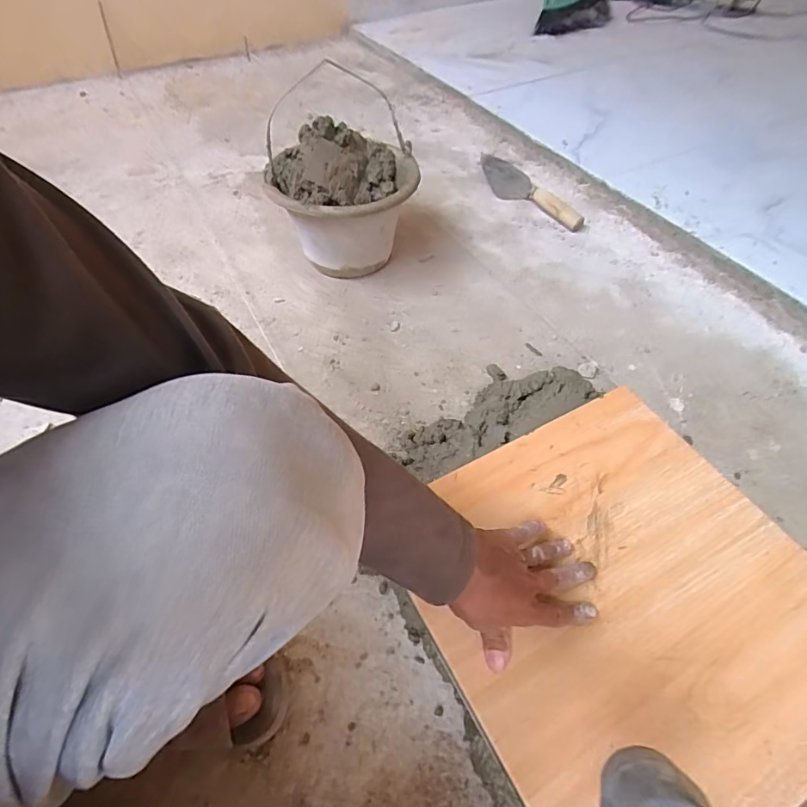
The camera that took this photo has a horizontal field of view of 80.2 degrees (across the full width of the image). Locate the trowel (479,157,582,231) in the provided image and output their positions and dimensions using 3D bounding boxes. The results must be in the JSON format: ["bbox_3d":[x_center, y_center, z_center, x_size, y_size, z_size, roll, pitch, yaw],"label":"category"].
[{"bbox_3d":[0.265,-0.455,1.025,0.065,0.037,0.307,-25,56,-18],"label":"trowel"}]

